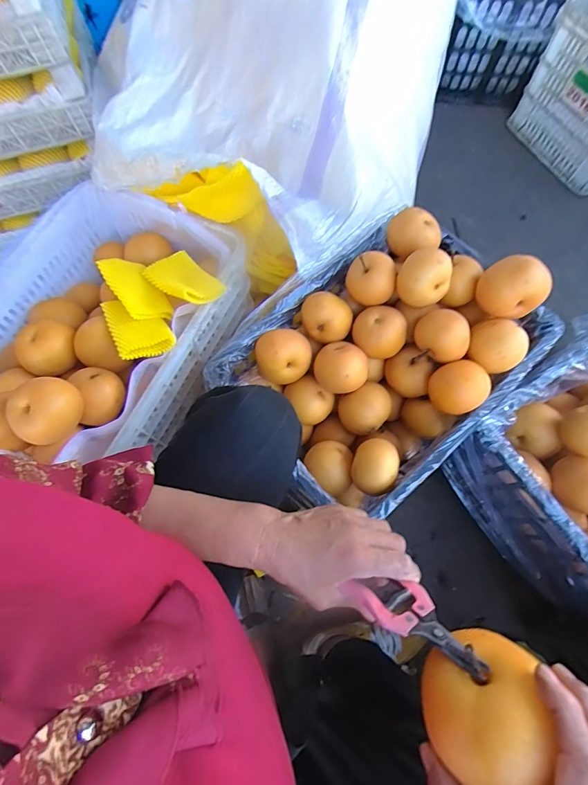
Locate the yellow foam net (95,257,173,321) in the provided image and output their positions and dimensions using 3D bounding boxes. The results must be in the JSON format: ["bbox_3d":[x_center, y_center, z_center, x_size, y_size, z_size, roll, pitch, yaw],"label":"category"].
[{"bbox_3d":[-0.258,-0.169,0.622,0.062,0.030,0.140,-36,73,-11],"label":"yellow foam net"}]

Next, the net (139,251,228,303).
[{"bbox_3d":[-0.186,-0.188,0.627,0.084,0.052,0.144,-41,74,-12],"label":"net"}]

